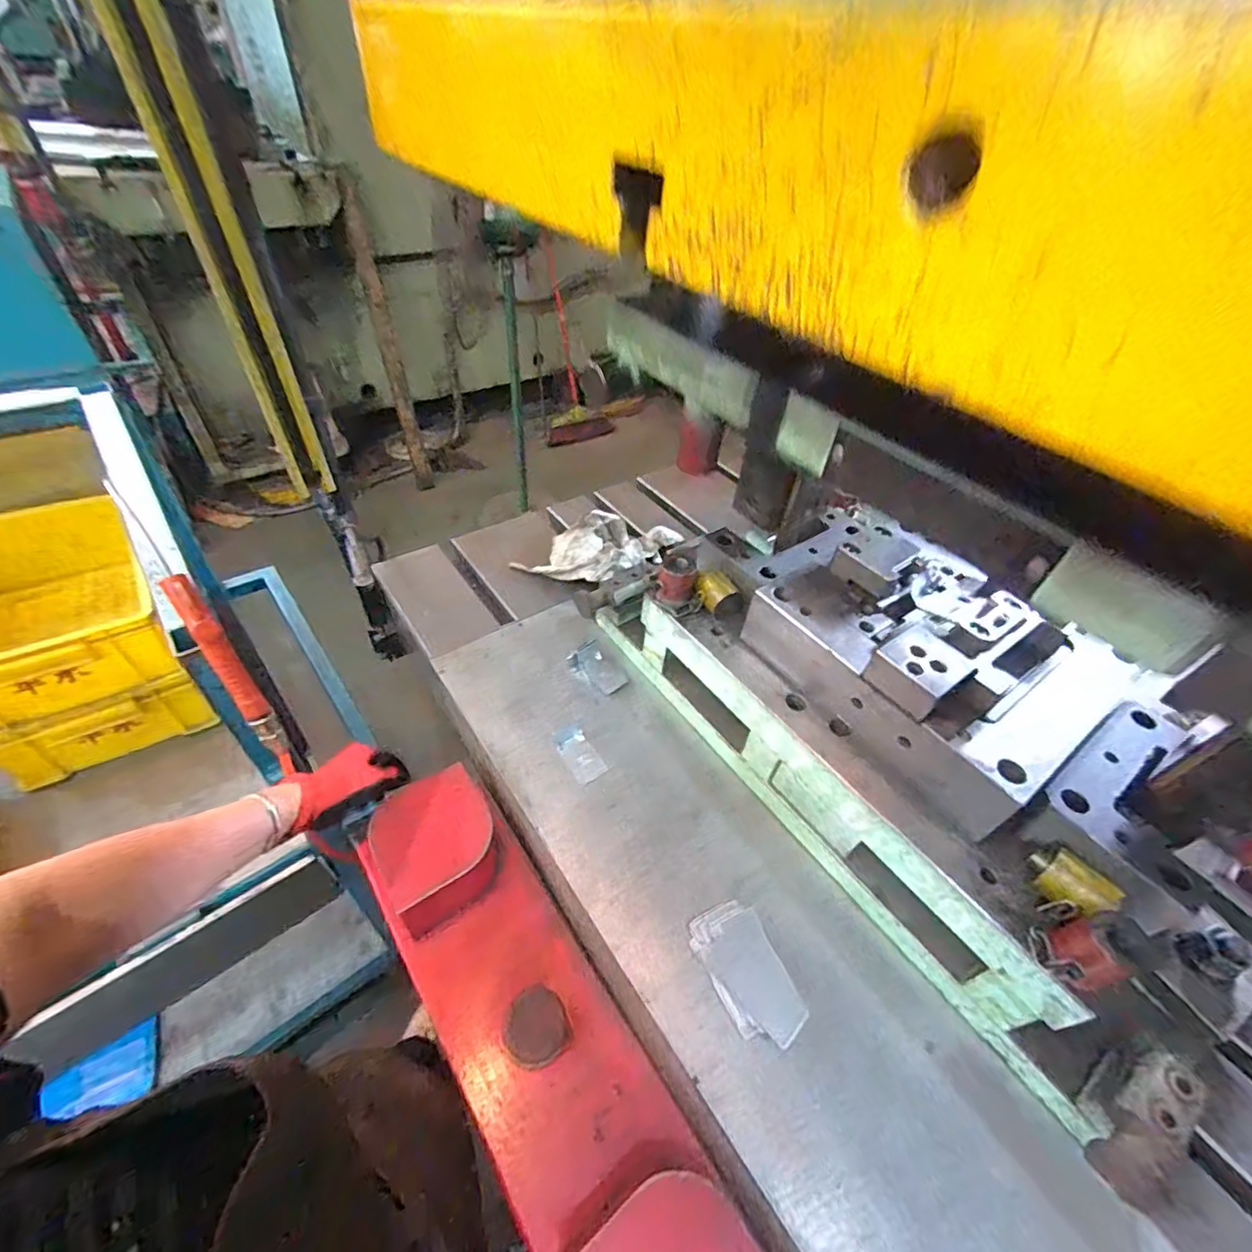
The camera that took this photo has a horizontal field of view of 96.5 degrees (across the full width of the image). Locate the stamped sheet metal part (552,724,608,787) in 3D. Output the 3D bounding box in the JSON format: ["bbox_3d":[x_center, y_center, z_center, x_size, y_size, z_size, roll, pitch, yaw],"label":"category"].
[{"bbox_3d":[-0.055,0.147,0.647,0.036,0.010,0.072,-24,53,-27],"label":"stamped sheet metal part"}]

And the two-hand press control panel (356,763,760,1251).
[{"bbox_3d":[-0.085,0.370,0.513,0.146,0.096,0.505,-26,55,-28],"label":"two-hand press control panel"}]

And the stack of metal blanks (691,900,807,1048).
[{"bbox_3d":[0.104,0.301,0.485,0.054,0.033,0.109,-17,50,-22],"label":"stack of metal blanks"}]

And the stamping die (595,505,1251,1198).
[{"bbox_3d":[0.281,0.082,0.572,0.313,0.222,0.630,-22,52,-26],"label":"stamping die"}]

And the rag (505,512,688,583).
[{"bbox_3d":[-0.037,-0.122,0.872,0.233,0.052,0.152,-30,56,-31],"label":"rag"}]

